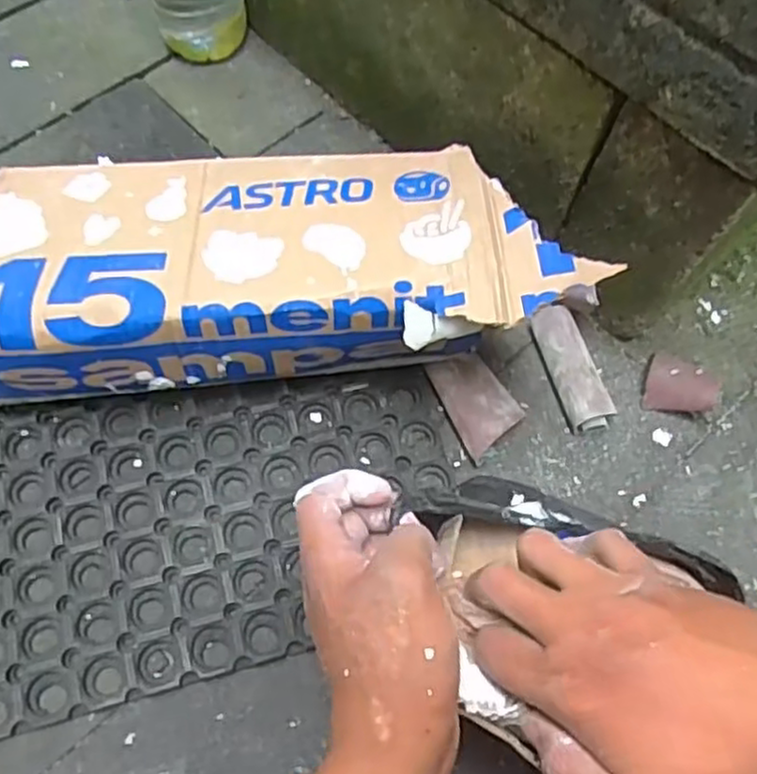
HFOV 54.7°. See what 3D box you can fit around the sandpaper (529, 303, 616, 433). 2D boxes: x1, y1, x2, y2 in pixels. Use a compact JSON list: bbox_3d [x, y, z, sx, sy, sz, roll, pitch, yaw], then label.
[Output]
[{"bbox_3d":[0.156,-0.016,0.592,0.036,0.028,0.104,-14,67,-9],"label":"sandpaper"}]

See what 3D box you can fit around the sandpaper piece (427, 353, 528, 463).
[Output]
[{"bbox_3d":[0.078,0.011,0.575,0.050,0.026,0.082,-23,69,-13],"label":"sandpaper piece"}]

